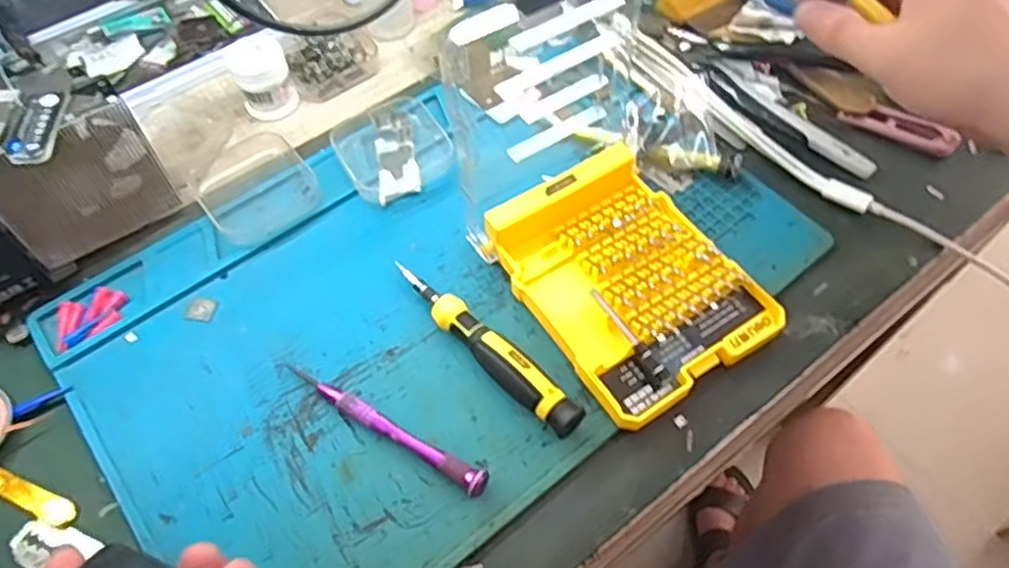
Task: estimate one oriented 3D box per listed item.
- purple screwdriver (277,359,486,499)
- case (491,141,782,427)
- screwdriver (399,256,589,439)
[{"bbox_3d":[-0.060,0.067,0.341,0.119,0.011,0.013,29,63,17],"label":"purple screwdriver"},{"bbox_3d":[0.064,-0.003,0.371,0.103,0.030,0.133,-30,63,-17],"label":"case"},{"bbox_3d":[-0.011,0.030,0.359,0.019,0.019,0.127,-37,65,-20],"label":"screwdriver"}]

